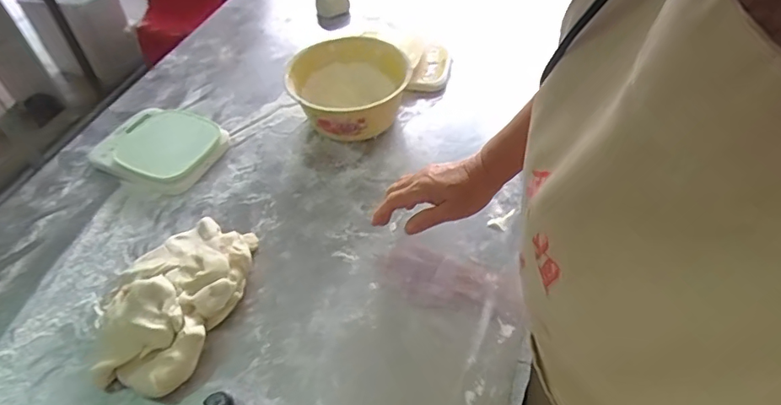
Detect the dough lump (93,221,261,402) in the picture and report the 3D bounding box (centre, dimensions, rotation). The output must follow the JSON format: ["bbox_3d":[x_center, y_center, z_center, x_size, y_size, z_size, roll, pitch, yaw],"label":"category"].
[{"bbox_3d":[-0.267,0.109,0.627,0.141,0.065,0.235,13,51,14],"label":"dough lump"}]

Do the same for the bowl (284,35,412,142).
[{"bbox_3d":[-0.068,-0.195,0.866,0.181,0.097,0.219,5,49,8],"label":"bowl"}]

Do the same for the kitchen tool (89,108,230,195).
[{"bbox_3d":[-0.376,-0.095,0.825,0.195,0.034,0.162,26,55,24],"label":"kitchen tool"}]

